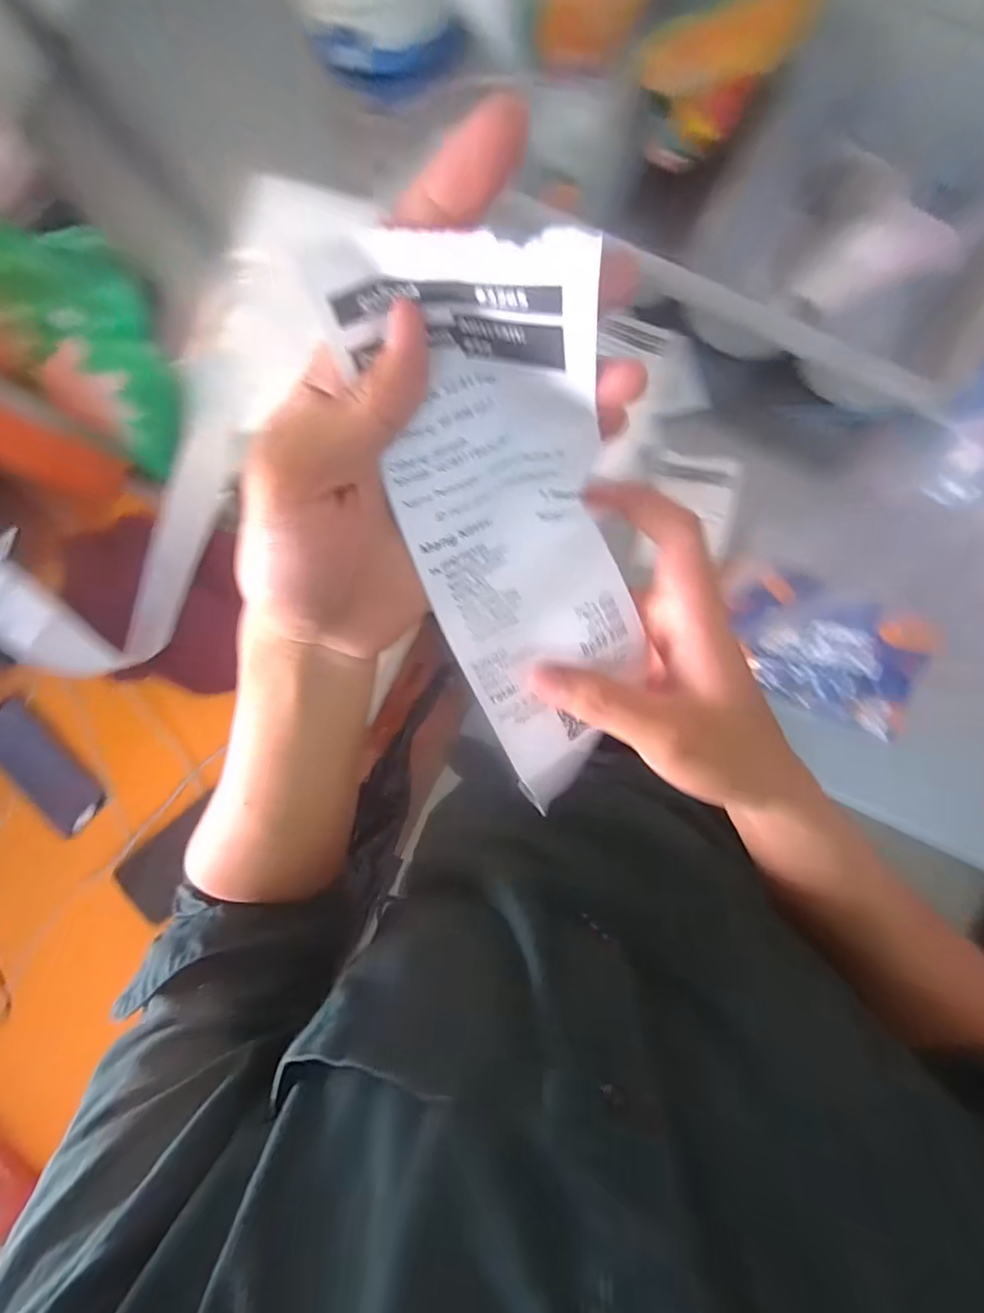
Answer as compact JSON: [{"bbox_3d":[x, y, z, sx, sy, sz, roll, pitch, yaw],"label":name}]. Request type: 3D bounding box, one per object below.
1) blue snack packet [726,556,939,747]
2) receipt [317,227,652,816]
[{"bbox_3d":[0.291,-0.012,0.467,0.184,0.020,0.110,22,93,5],"label":"blue snack packet"},{"bbox_3d":[0.013,-0.035,0.191,0.078,0.052,0.197,-12,128,6],"label":"receipt"}]

